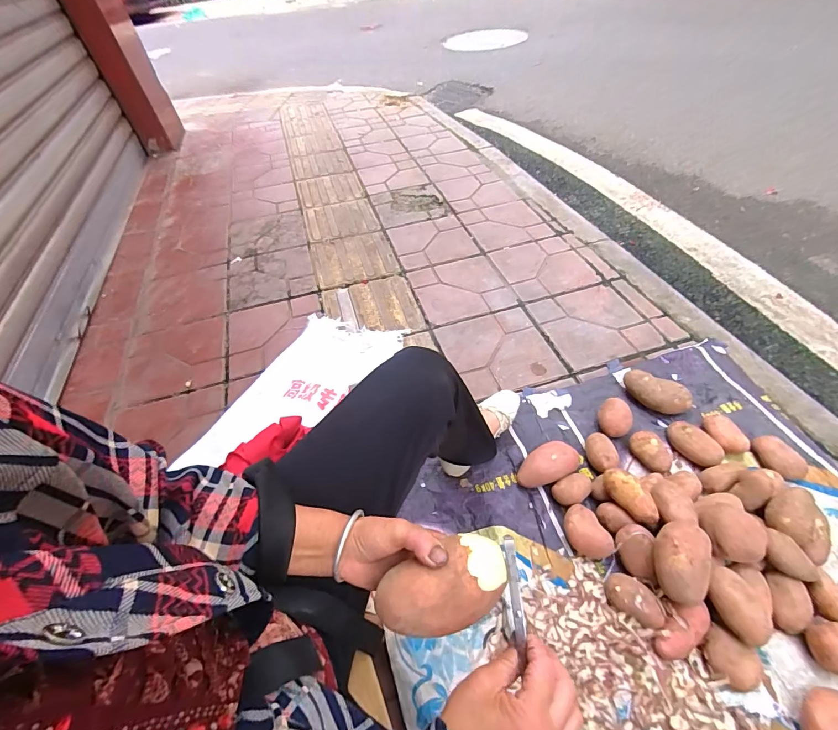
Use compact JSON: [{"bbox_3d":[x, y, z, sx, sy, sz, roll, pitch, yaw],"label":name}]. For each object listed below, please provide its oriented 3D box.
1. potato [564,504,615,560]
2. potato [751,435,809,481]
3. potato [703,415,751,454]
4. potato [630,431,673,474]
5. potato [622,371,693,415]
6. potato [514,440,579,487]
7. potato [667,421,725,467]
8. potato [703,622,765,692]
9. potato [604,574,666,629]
[{"bbox_3d":[0.325,0.326,0.780,0.073,0.043,0.099,-37,53,-23],"label":"potato"},{"bbox_3d":[0.752,0.195,0.843,0.056,0.048,0.097,-28,50,-16],"label":"potato"},{"bbox_3d":[0.675,0.151,0.888,0.049,0.040,0.094,-15,47,-5],"label":"potato"},{"bbox_3d":[0.509,0.191,0.886,0.059,0.049,0.093,-30,50,-18],"label":"potato"},{"bbox_3d":[0.570,0.069,0.973,0.149,0.060,0.072,26,56,28],"label":"potato"},{"bbox_3d":[0.277,0.214,0.869,0.143,0.047,0.078,-21,48,-11],"label":"potato"},{"bbox_3d":[0.602,0.174,0.885,0.068,0.049,0.115,-34,52,-21],"label":"potato"},{"bbox_3d":[0.491,0.467,0.638,0.065,0.043,0.078,-37,53,-23],"label":"potato"},{"bbox_3d":[0.375,0.405,0.700,0.092,0.045,0.064,20,54,25],"label":"potato"}]

